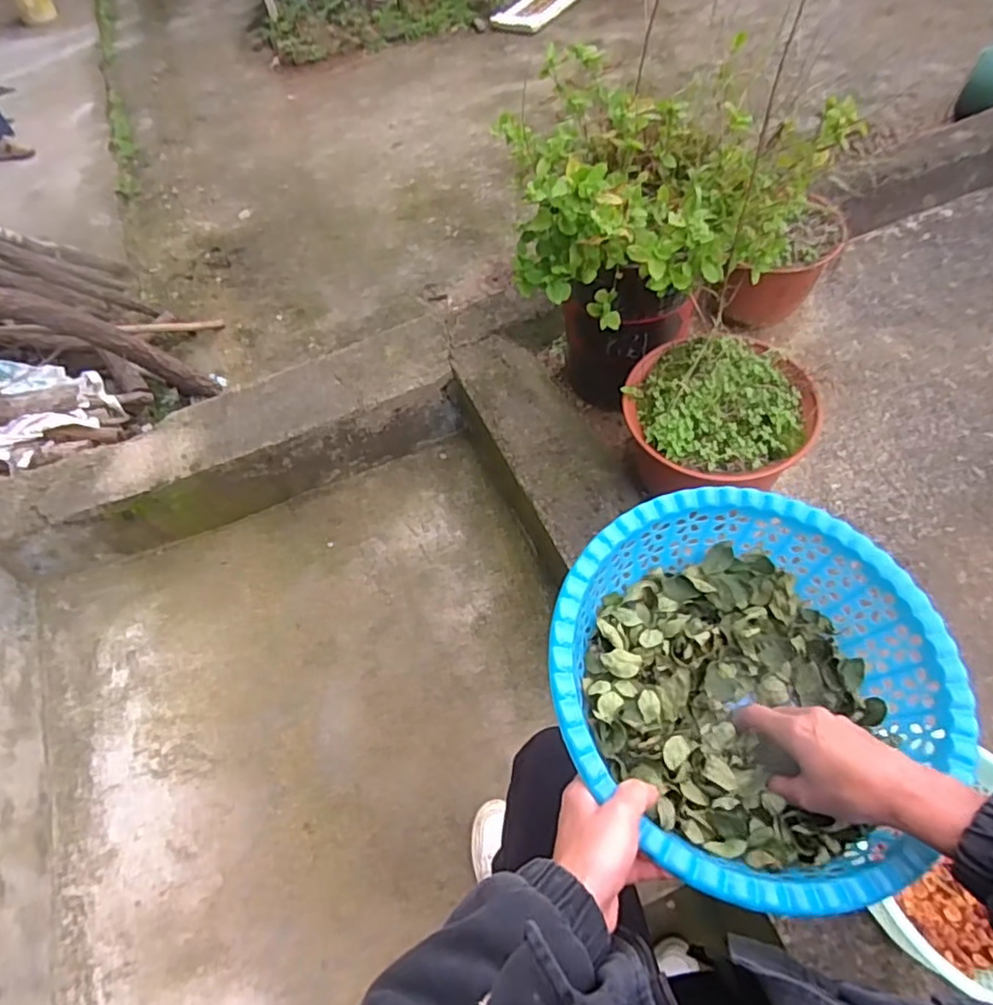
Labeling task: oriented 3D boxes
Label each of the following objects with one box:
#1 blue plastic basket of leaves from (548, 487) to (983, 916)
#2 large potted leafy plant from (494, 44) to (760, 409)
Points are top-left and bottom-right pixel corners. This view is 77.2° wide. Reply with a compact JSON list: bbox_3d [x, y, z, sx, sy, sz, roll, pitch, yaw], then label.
[{"bbox_3d":[0.221,0.159,0.568,0.327,0.107,0.329,-1,62,1],"label":"blue plastic basket of leaves"},{"bbox_3d":[0.233,-0.410,1.153,0.377,0.557,0.385,7,60,12],"label":"large potted leafy plant"}]

